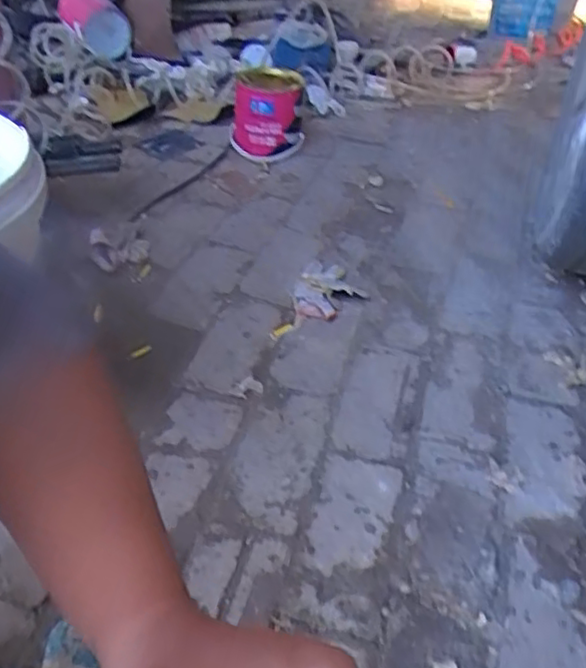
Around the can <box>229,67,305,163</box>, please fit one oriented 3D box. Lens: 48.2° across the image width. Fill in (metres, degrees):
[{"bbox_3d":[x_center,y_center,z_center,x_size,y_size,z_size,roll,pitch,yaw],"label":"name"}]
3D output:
[{"bbox_3d":[-0.059,-0.489,1.476,0.163,0.155,0.168,-1,41,-2],"label":"can"}]

